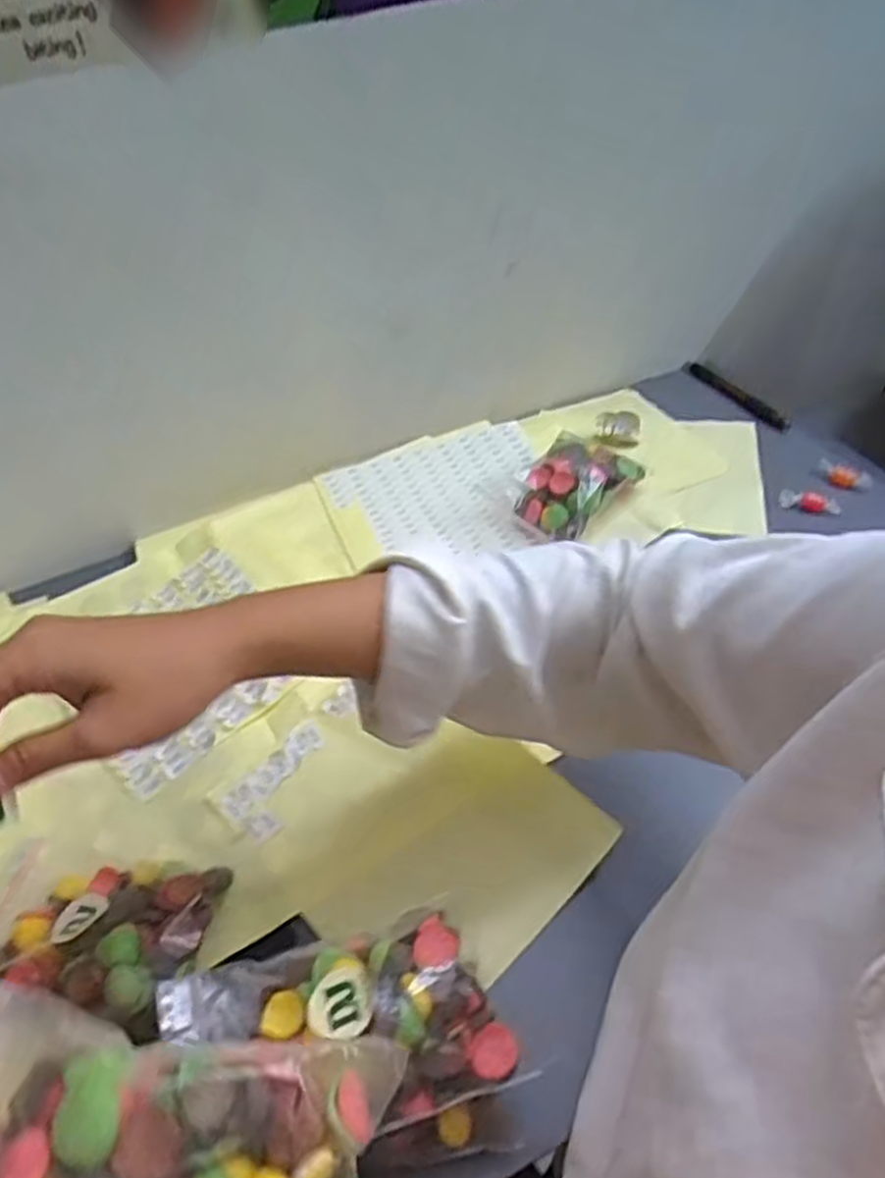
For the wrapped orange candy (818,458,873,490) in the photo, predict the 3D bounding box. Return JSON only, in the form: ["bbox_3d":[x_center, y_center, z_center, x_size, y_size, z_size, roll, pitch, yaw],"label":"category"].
[{"bbox_3d":[0.325,-0.090,0.623,0.041,0.009,0.024,20,51,23],"label":"wrapped orange candy"}]

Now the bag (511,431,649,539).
[{"bbox_3d":[0.103,-0.082,0.611,0.073,0.038,0.107,24,53,26],"label":"bag"}]

